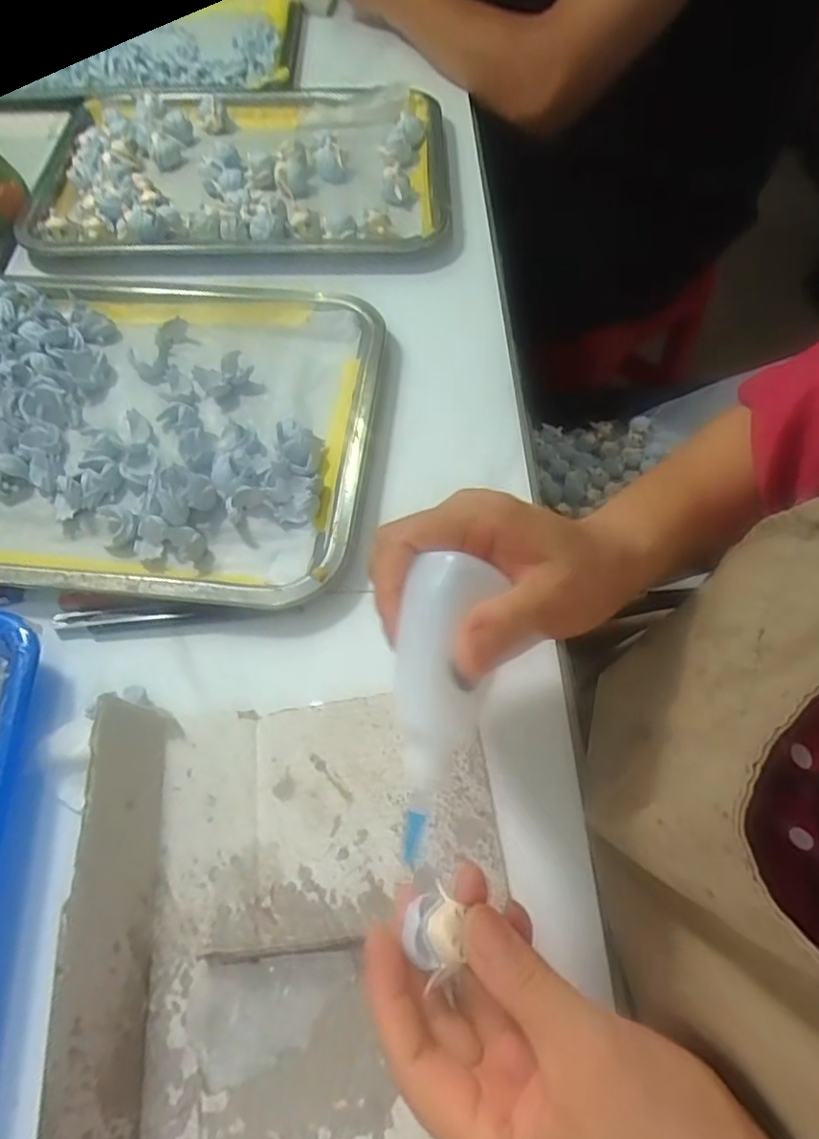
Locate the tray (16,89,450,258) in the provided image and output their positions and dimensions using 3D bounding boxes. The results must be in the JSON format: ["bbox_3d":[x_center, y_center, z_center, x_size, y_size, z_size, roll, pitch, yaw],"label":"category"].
[{"bbox_3d":[-0.141,-0.368,0.575,0.337,0.034,0.272,0,59,-1],"label":"tray"}]

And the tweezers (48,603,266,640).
[{"bbox_3d":[-0.139,0.026,0.355,0.109,0.005,0.017,-6,59,-4],"label":"tweezers"}]

